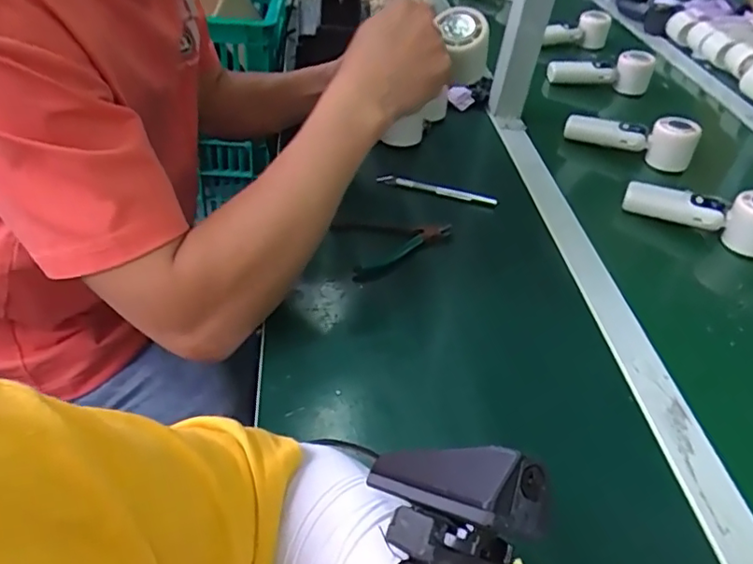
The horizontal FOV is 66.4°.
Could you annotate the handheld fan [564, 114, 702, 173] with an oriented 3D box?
[{"bbox_3d":[0.341,-0.194,0.782,0.164,0.067,0.047,16,41,12],"label":"handheld fan"}]

